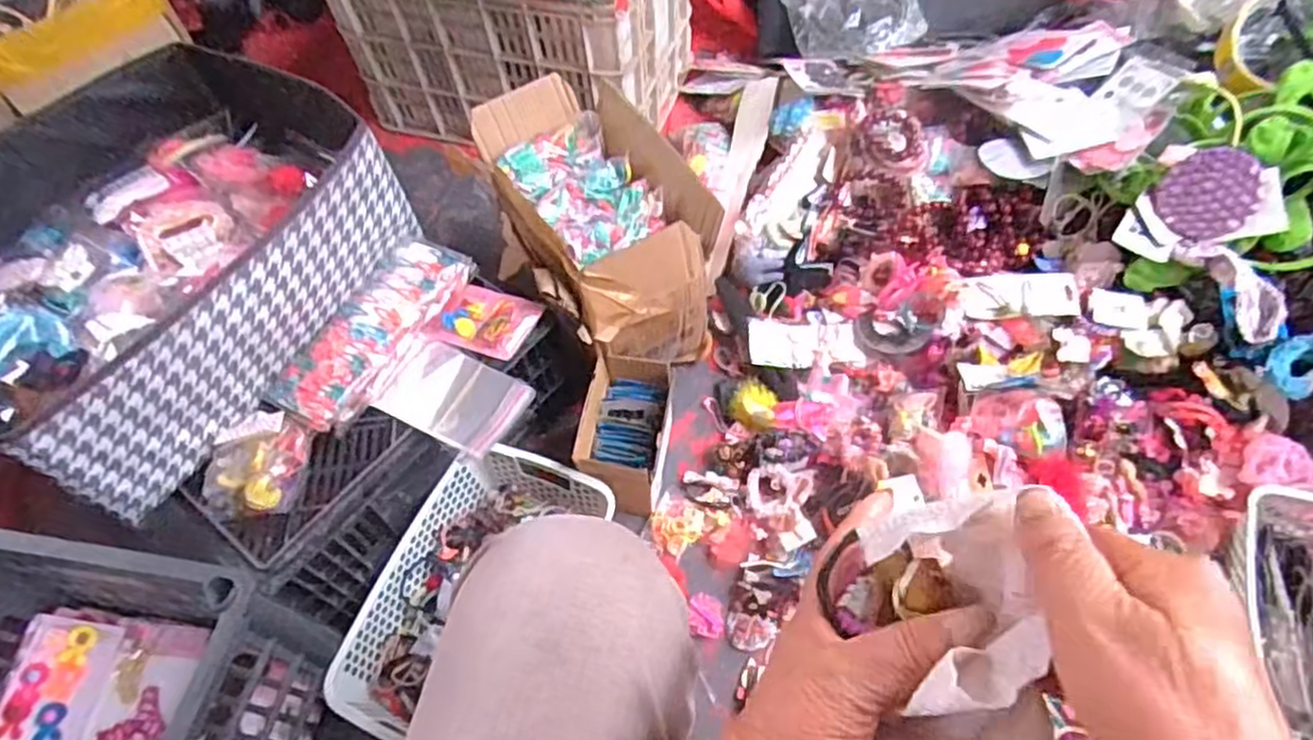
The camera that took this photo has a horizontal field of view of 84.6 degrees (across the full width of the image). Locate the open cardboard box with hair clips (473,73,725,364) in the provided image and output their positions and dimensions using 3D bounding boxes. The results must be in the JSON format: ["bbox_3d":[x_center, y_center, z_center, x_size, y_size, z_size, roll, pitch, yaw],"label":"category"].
[{"bbox_3d":[-0.079,-0.177,0.906,0.190,0.229,0.346,-31,61,-15],"label":"open cardboard box with hair clips"}]

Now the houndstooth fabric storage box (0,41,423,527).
[{"bbox_3d":[-0.498,-0.128,0.730,0.368,0.147,0.444,27,63,19],"label":"houndstooth fabric storage box"}]

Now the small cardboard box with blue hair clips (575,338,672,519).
[{"bbox_3d":[-0.033,0.076,0.832,0.094,0.092,0.162,8,58,8],"label":"small cardboard box with blue hair clips"}]

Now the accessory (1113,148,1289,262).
[{"bbox_3d":[0.621,-0.192,0.833,0.150,0.106,0.022,-14,6,34],"label":"accessory"}]

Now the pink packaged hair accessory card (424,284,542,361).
[{"bbox_3d":[-0.182,-0.051,0.773,0.098,0.018,0.076,21,61,16],"label":"pink packaged hair accessory card"}]

